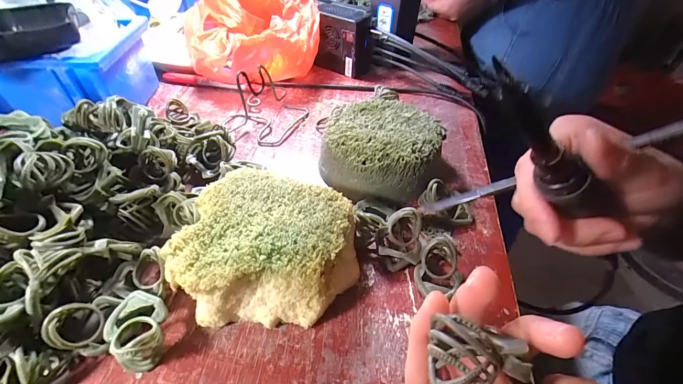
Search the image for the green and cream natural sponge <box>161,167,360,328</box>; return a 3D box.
[{"bbox_3d":[-0.047,0.034,0.215,0.113,0.043,0.101,-1,46,-3],"label":"green and cream natural sponge"}]

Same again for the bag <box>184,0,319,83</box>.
[{"bbox_3d":[-0.113,-0.201,0.398,0.167,0.115,0.128,-4,47,-7],"label":"bag"}]

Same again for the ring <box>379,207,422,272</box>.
[{"bbox_3d":[0.043,0.034,0.222,0.026,0.035,0.032,18,48,14],"label":"ring"}]

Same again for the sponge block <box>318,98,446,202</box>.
[{"bbox_3d":[0.036,-0.042,0.291,0.099,0.045,0.107,17,48,13],"label":"sponge block"}]

